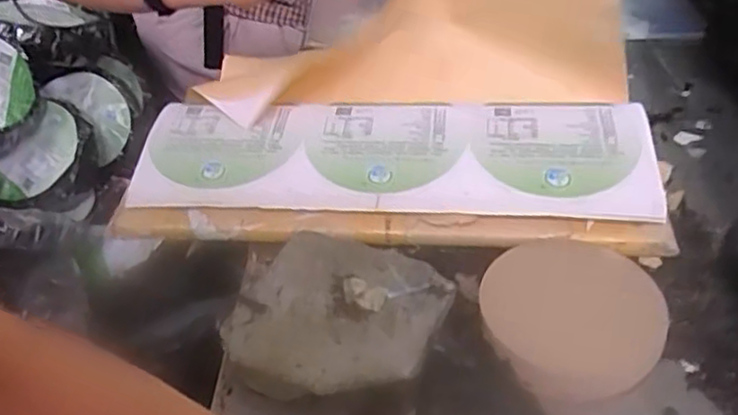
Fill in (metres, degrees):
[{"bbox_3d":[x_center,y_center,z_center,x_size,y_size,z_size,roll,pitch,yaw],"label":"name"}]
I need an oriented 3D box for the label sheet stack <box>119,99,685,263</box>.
[{"bbox_3d":[0.017,-0.039,0.632,0.479,0.027,0.173,2,56,7],"label":"label sheet stack"}]

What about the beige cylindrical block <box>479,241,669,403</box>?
[{"bbox_3d":[0.159,0.083,0.528,0.135,0.028,0.142,-3,40,2],"label":"beige cylindrical block"}]

